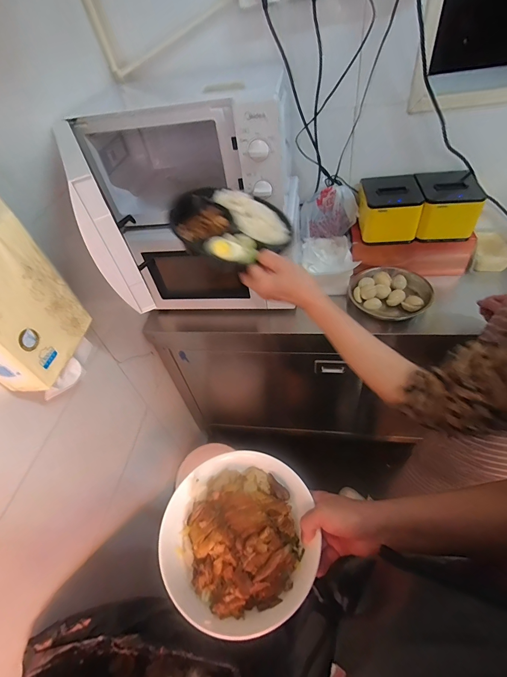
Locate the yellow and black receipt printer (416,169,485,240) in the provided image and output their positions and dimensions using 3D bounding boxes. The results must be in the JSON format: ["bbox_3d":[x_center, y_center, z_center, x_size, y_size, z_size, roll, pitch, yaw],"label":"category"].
[{"bbox_3d":[0.502,-0.356,0.861,0.141,0.113,0.186,5,51,8],"label":"yellow and black receipt printer"}]

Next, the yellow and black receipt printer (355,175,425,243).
[{"bbox_3d":[0.366,-0.357,0.886,0.139,0.117,0.172,1,50,6],"label":"yellow and black receipt printer"}]

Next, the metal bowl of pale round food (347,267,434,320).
[{"bbox_3d":[0.380,-0.128,0.906,0.214,0.049,0.167,15,53,16],"label":"metal bowl of pale round food"}]

